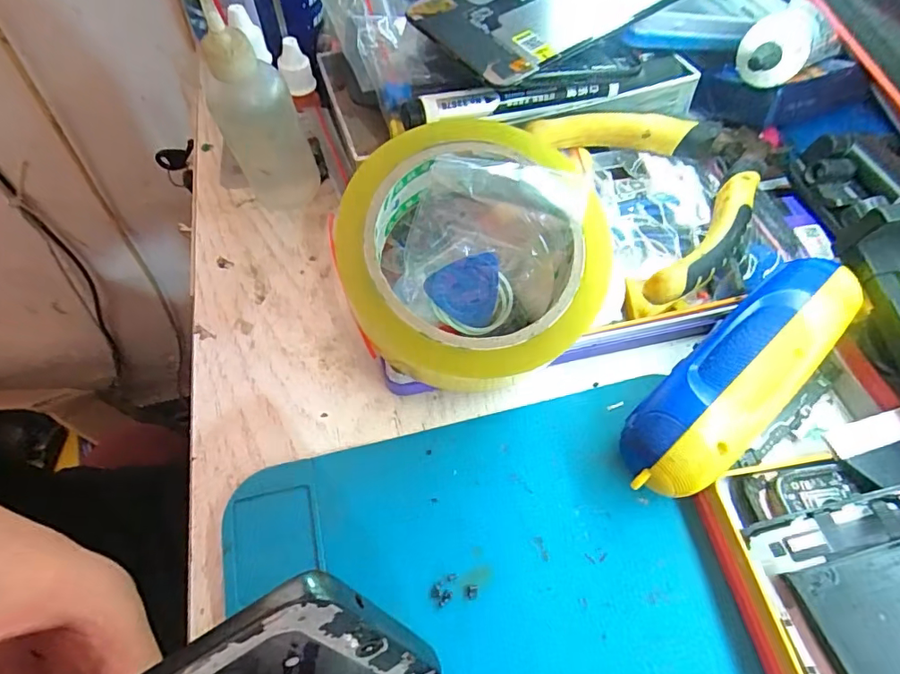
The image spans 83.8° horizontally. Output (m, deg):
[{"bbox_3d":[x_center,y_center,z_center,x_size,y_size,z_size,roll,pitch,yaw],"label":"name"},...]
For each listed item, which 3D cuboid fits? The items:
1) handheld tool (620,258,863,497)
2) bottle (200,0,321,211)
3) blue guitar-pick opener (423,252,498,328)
[{"bbox_3d":[0.109,0.015,0.190,0.111,0.034,0.034,-38,67,-22],"label":"handheld tool"},{"bbox_3d":[-0.090,-0.103,0.234,0.036,0.097,0.028,-21,62,-14],"label":"bottle"},{"bbox_3d":[0.005,-0.017,0.196,0.027,0.029,0.004,-4,25,-3],"label":"blue guitar-pick opener"}]

